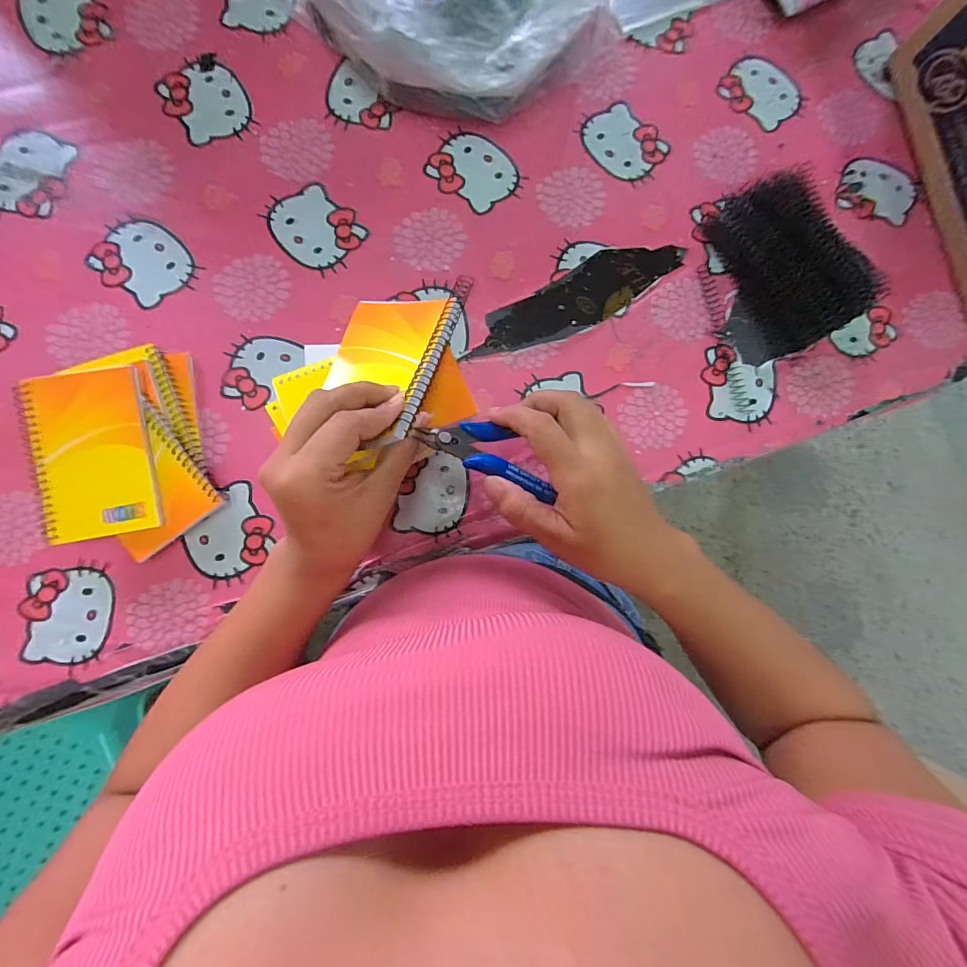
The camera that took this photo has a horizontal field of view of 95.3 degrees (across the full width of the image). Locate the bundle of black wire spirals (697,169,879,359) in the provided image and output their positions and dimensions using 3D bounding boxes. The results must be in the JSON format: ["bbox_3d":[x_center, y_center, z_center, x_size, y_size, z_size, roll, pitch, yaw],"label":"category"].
[{"bbox_3d":[0.302,-0.222,0.435,0.101,0.042,0.167,-27,87,-6],"label":"bundle of black wire spirals"}]

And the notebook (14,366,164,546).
[{"bbox_3d":[-0.310,-0.022,0.348,0.083,0.008,0.128,-10,93,-7],"label":"notebook"}]

